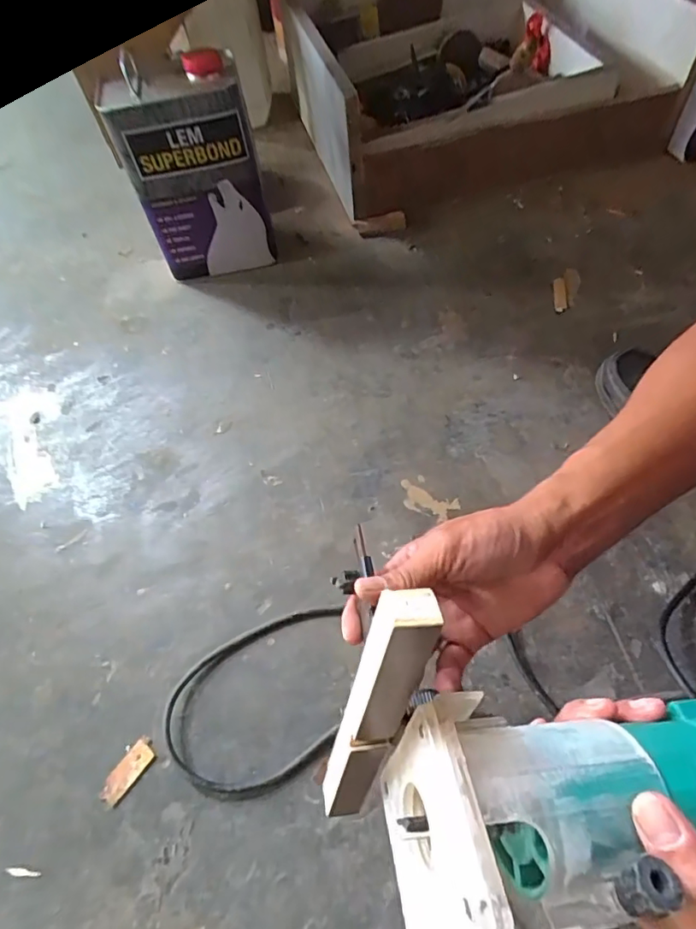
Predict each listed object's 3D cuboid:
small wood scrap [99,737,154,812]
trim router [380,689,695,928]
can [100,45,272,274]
[{"bbox_3d":[-0.194,0.270,0.454,0.022,0.004,0.057,31,66,22],"label":"small wood scrap"},{"bbox_3d":[0.123,0.156,0.243,0.192,0.081,0.088,-2,57,-10],"label":"trim router"},{"bbox_3d":[-0.205,-0.397,0.714,0.174,0.256,0.097,-10,58,-1],"label":"can"}]

